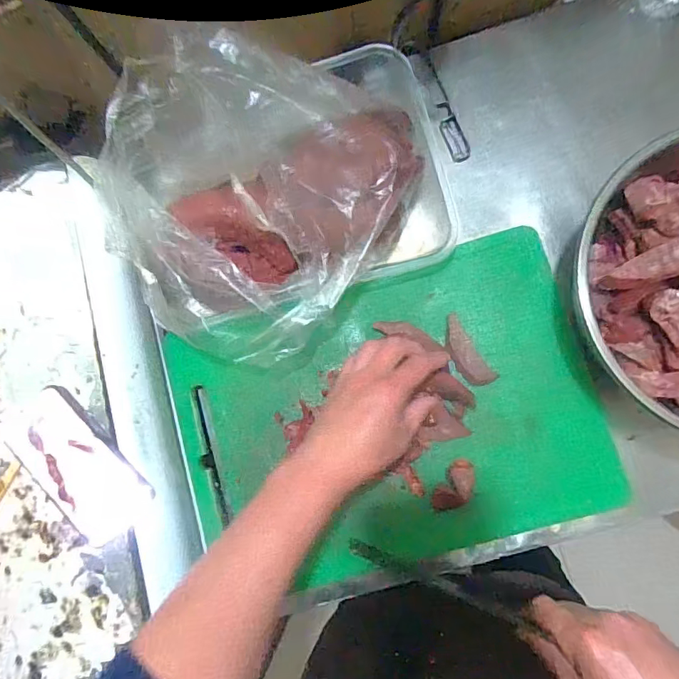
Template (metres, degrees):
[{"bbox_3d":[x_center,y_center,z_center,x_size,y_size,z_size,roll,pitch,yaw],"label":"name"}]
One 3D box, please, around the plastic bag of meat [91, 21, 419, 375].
[{"bbox_3d":[-0.086,-0.153,0.475,0.268,0.134,0.335,37,87,9],"label":"plastic bag of meat"}]

